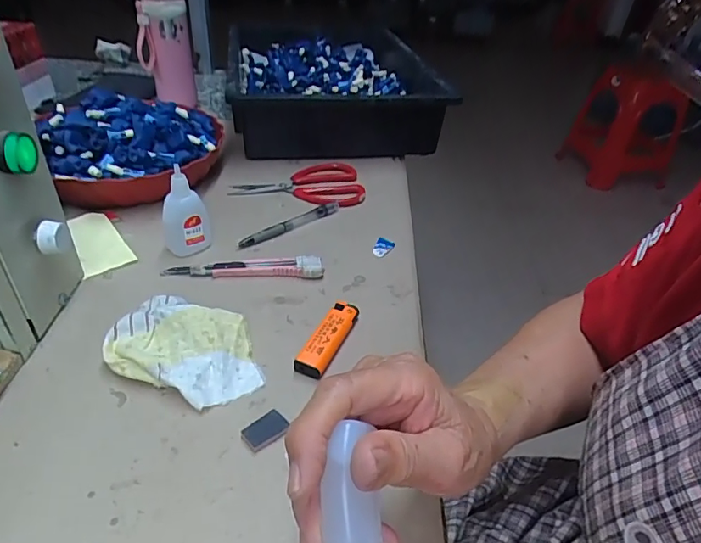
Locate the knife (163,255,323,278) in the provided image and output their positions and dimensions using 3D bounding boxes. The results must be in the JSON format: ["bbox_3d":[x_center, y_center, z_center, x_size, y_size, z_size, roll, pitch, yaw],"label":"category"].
[{"bbox_3d":[-0.102,-0.005,0.472,0.148,0.014,0.020,0,38,-6],"label":"knife"}]

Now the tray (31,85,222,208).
[{"bbox_3d":[-0.266,-0.157,0.597,0.212,0.080,0.224,-14,42,-24],"label":"tray"}]

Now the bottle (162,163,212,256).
[{"bbox_3d":[-0.161,-0.058,0.475,0.043,0.085,0.023,-10,40,-19],"label":"bottle"}]

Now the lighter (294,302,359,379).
[{"bbox_3d":[-0.018,0.055,0.407,0.023,0.014,0.079,17,39,15],"label":"lighter"}]

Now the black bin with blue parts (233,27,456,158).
[{"bbox_3d":[-0.034,-0.290,0.788,0.297,0.100,0.387,-3,38,-11],"label":"black bin with blue parts"}]

